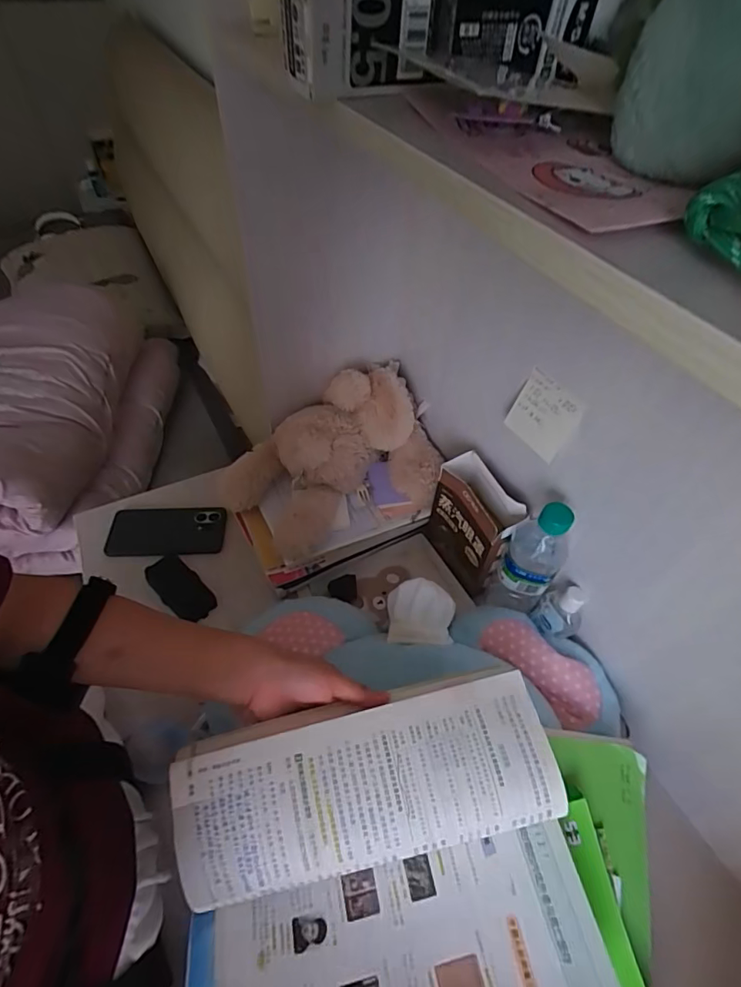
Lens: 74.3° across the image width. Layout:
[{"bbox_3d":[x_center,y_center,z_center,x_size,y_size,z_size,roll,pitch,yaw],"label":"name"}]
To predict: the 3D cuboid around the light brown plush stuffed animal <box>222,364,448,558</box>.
[{"bbox_3d":[-0.047,-0.051,0.680,0.291,0.130,0.184,-23,55,-20],"label":"light brown plush stuffed animal"}]

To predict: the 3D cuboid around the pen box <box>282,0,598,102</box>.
[{"bbox_3d":[0.044,-0.257,0.274,0.182,0.044,0.041,-21,55,-19],"label":"pen box"}]

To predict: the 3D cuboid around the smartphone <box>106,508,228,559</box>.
[{"bbox_3d":[-0.300,0.056,0.724,0.160,0.014,0.084,-1,51,-4],"label":"smartphone"}]

